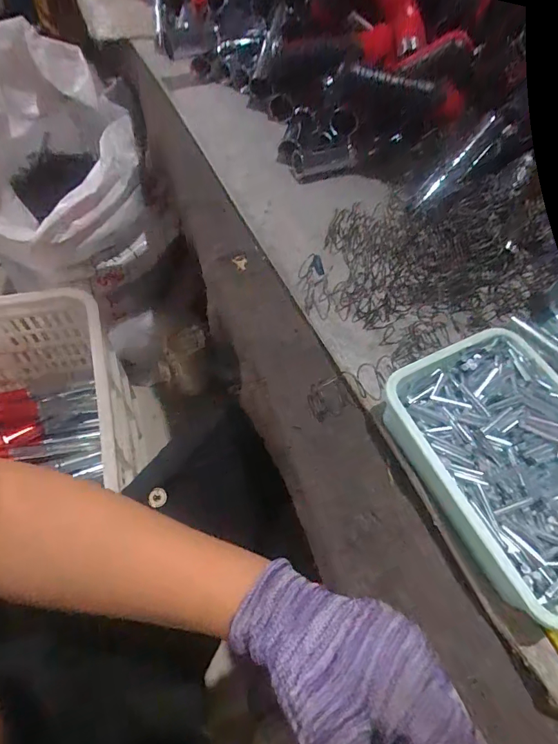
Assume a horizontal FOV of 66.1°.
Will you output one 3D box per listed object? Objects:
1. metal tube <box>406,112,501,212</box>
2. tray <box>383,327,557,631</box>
[{"bbox_3d":[0.167,-0.195,0.411,0.111,0.020,0.023,-45,69,4],"label":"metal tube"},{"bbox_3d":[0.157,0.059,0.286,0.130,0.040,0.172,-22,65,-16],"label":"tray"}]

